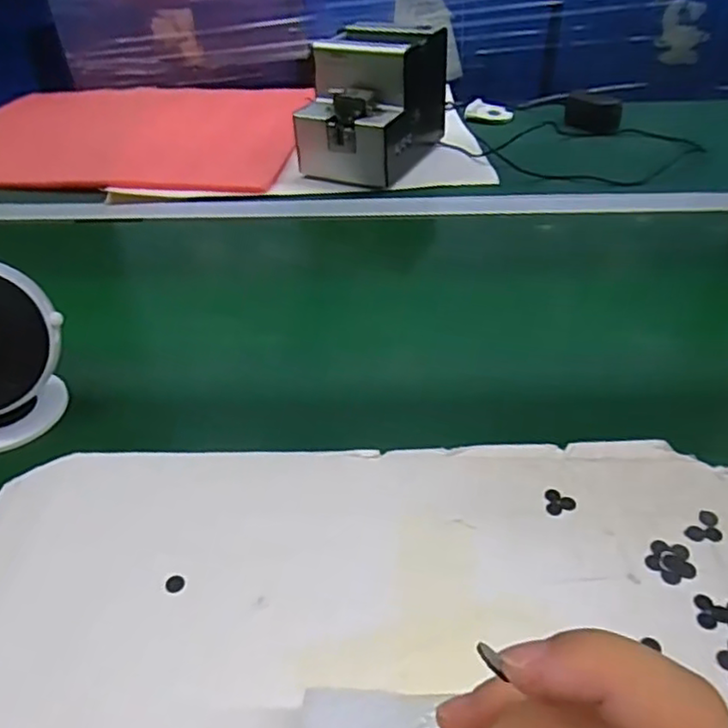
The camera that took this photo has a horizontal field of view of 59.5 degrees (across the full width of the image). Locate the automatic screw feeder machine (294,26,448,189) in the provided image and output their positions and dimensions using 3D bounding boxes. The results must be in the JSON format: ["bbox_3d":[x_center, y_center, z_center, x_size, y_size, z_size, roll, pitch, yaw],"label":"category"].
[{"bbox_3d":[0.010,-0.323,0.800,0.128,0.153,0.183,15,43,20],"label":"automatic screw feeder machine"}]

